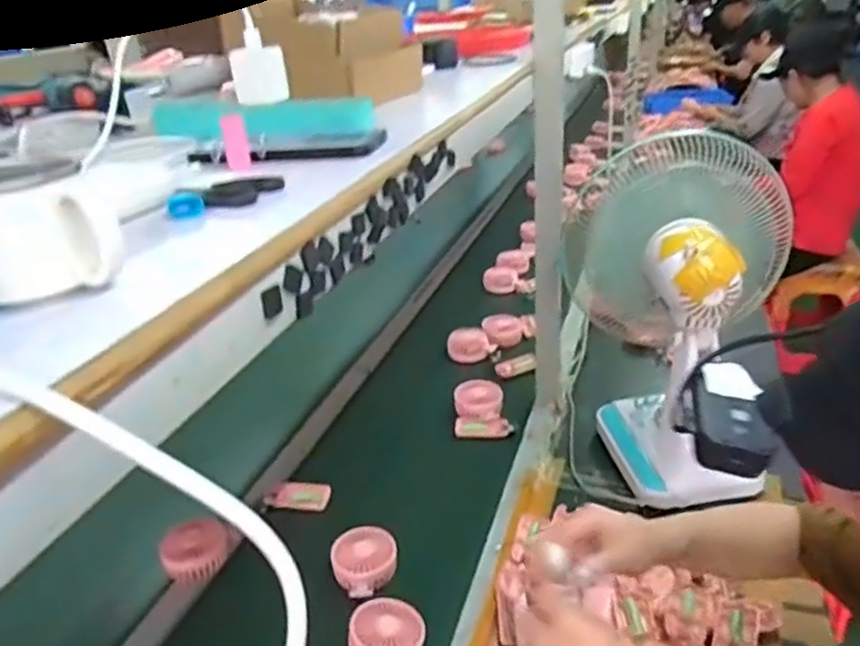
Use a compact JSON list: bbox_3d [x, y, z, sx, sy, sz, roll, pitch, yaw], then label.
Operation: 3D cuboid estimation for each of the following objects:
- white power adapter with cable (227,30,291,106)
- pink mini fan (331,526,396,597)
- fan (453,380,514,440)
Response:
[{"bbox_3d":[-0.166,-0.246,0.671,0.049,0.063,0.026,-14,28,-15],"label":"white power adapter with cable"},{"bbox_3d":[-0.088,0.326,0.959,0.087,0.033,0.090,-4,27,2],"label":"pink mini fan"},{"bbox_3d":[0.096,0.164,1.306,0.098,0.059,0.116,-5,27,1],"label":"fan"}]

